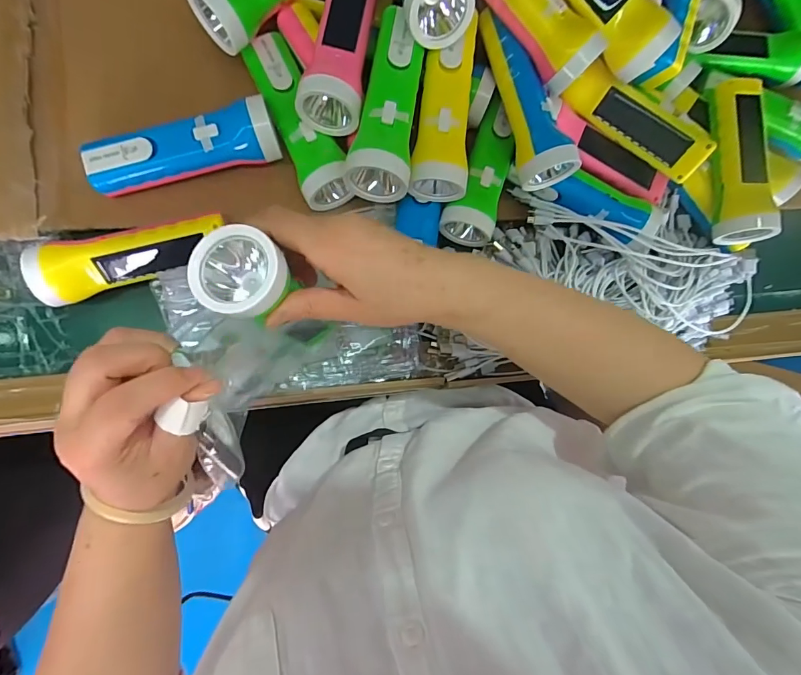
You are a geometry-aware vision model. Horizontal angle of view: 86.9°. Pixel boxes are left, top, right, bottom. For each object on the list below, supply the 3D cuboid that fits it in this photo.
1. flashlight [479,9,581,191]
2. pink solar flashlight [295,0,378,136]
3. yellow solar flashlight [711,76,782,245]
[{"bbox_3d":[0.110,-0.217,0.389,0.047,0.054,0.155,-19,93,-9],"label":"flashlight"},{"bbox_3d":[-0.047,-0.257,0.369,0.050,0.051,0.165,14,88,-9],"label":"pink solar flashlight"},{"bbox_3d":[0.347,-0.183,0.438,0.043,0.058,0.161,-1,90,-9],"label":"yellow solar flashlight"}]

